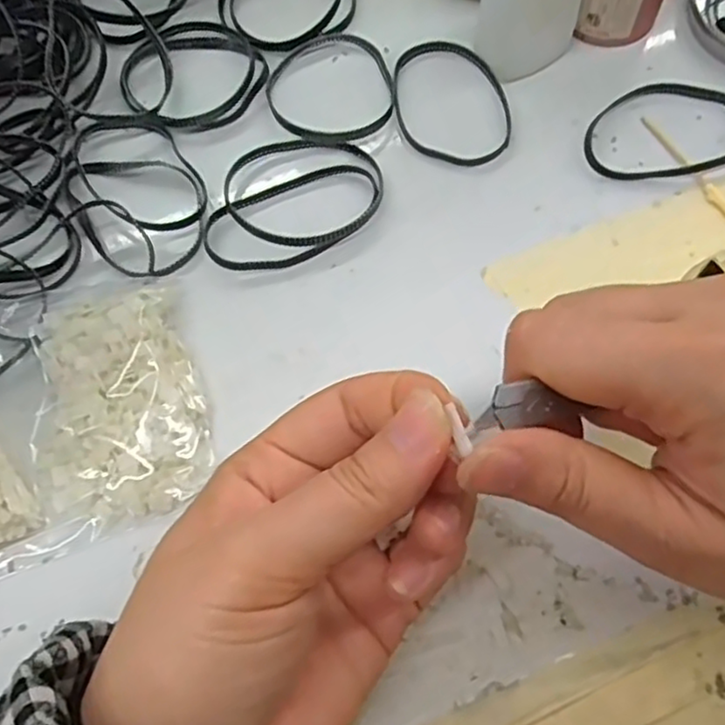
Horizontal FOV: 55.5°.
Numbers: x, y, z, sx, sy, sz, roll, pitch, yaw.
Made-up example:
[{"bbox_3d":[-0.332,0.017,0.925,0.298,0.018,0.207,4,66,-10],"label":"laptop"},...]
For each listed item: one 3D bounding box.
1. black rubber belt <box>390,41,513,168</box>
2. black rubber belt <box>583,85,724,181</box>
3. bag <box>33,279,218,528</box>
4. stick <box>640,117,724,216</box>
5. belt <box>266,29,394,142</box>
[{"bbox_3d":[0.038,-0.114,0.299,0.049,0.004,0.069,-16,69,-5],"label":"black rubber belt"},{"bbox_3d":[0.127,-0.099,0.288,0.070,0.008,0.049,-3,68,1],"label":"black rubber belt"},{"bbox_3d":[-0.089,0.015,0.247,0.062,0.012,0.083,-17,69,-5],"label":"bag"},{"bbox_3d":[0.134,-0.082,0.283,0.007,0.004,0.059,-25,70,-8],"label":"stick"},{"bbox_3d":[-0.014,-0.122,0.304,0.057,0.004,0.060,-1,68,2],"label":"belt"}]

